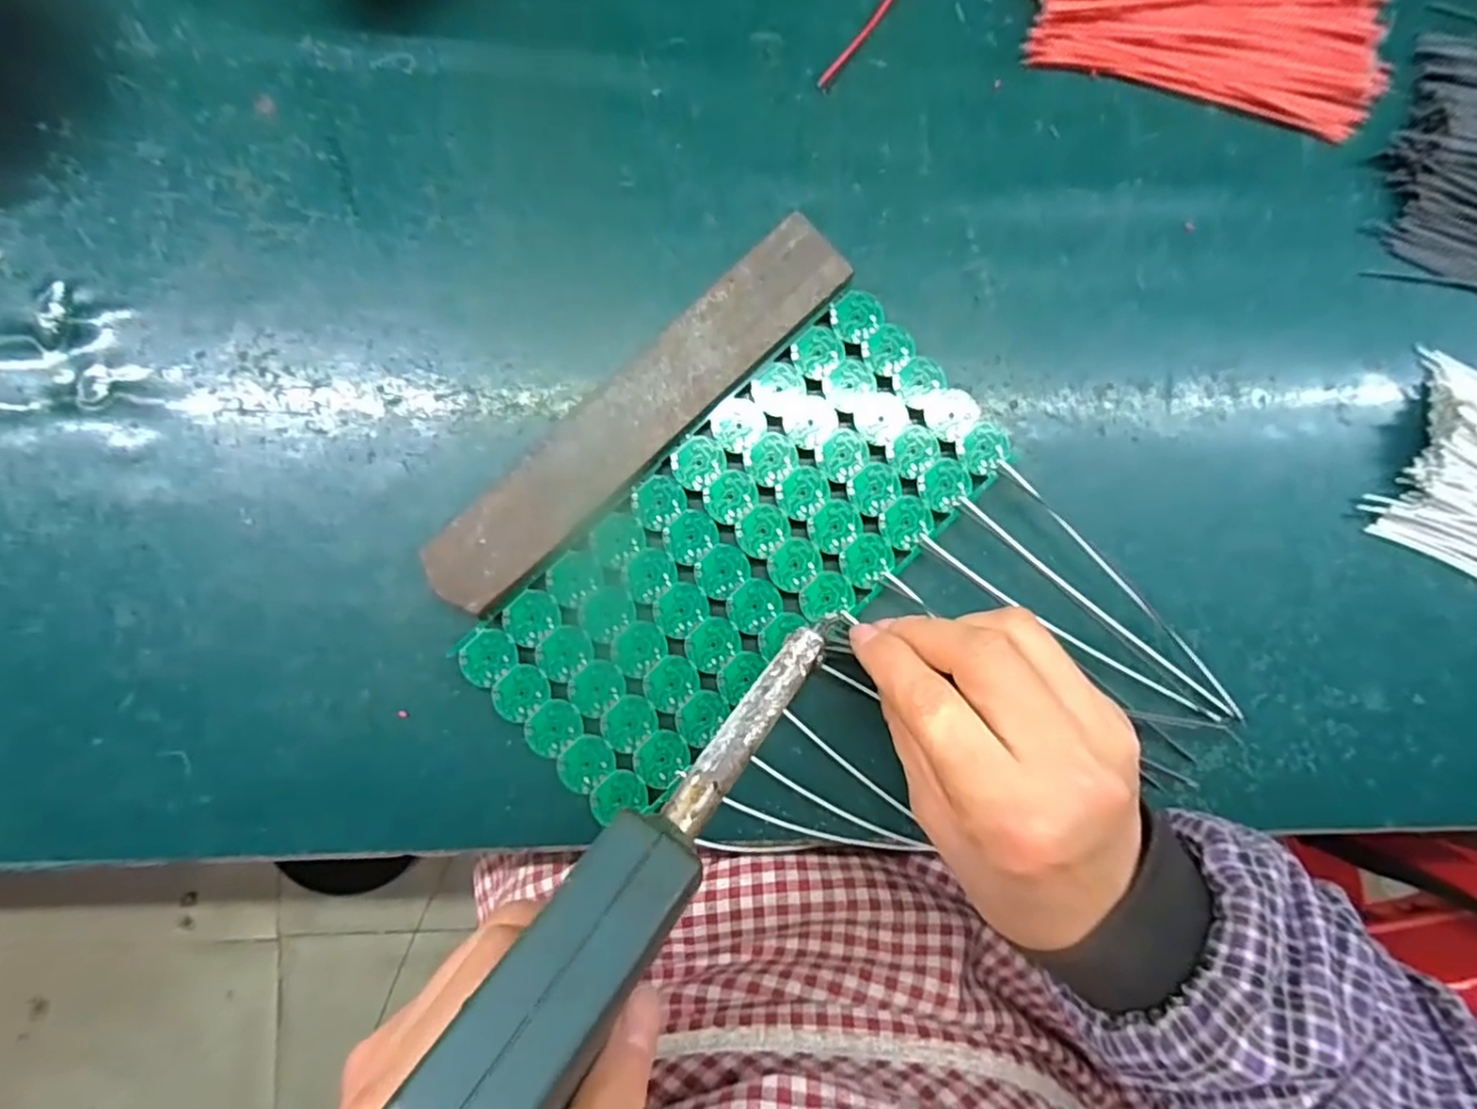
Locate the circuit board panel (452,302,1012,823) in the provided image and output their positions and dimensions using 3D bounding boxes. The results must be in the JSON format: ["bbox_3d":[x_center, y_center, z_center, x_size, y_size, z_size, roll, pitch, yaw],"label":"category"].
[{"bbox_3d":[0.002,-0.002,0.260,0.212,0.004,0.092,-44,89,-4],"label":"circuit board panel"}]

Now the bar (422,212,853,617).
[{"bbox_3d":[-0.037,-0.055,0.260,0.196,0.016,0.034,-43,89,-4],"label":"bar"}]

